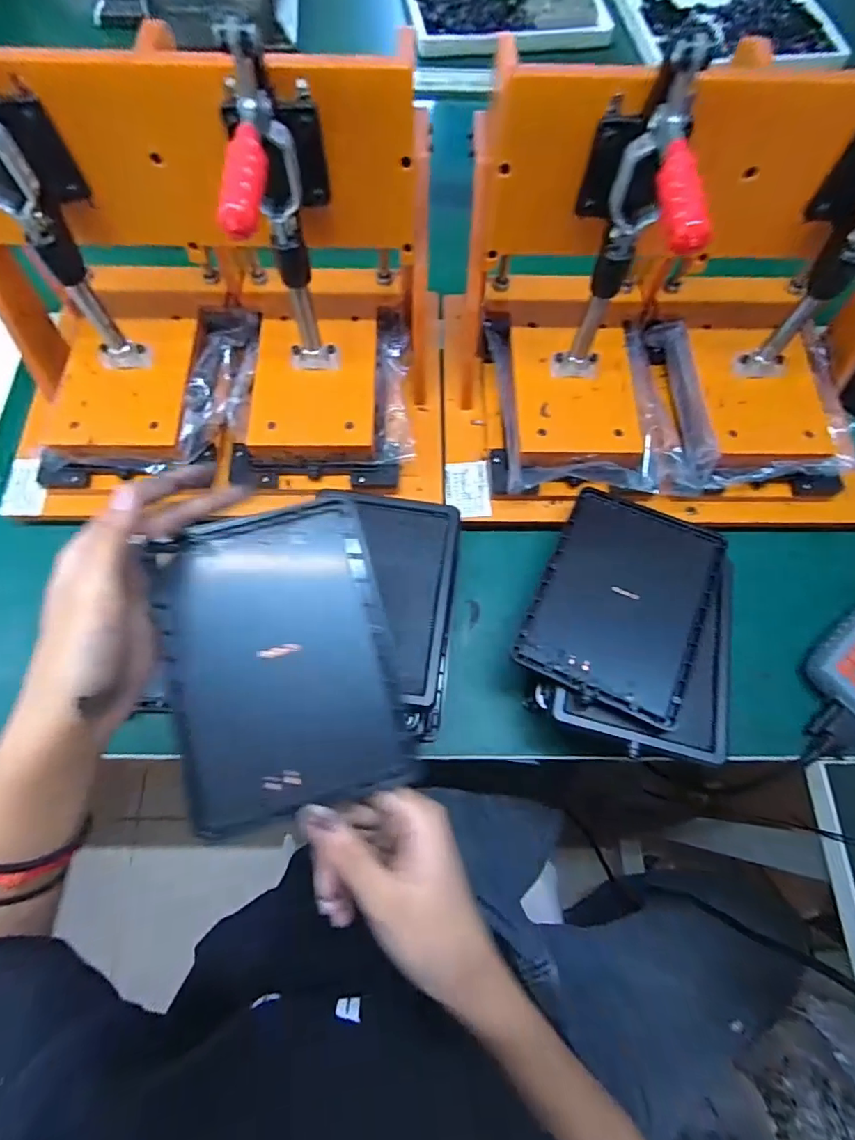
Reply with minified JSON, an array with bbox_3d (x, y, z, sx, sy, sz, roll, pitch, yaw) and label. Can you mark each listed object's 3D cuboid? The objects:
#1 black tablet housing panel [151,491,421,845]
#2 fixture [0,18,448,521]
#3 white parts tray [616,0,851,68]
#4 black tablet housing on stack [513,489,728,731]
[{"bbox_3d":[-0.080,0.047,0.288,0.118,0.006,0.158,-15,80,-9],"label":"black tablet housing panel"},{"bbox_3d":[-0.163,-0.201,0.386,0.368,0.242,0.247,4,69,1],"label":"fixture"},{"bbox_3d":[0.421,-0.803,0.749,0.287,0.020,0.278,-3,69,-2],"label":"white parts tray"},{"bbox_3d":[0.145,0.020,0.384,0.114,0.016,0.159,25,70,8],"label":"black tablet housing on stack"}]

